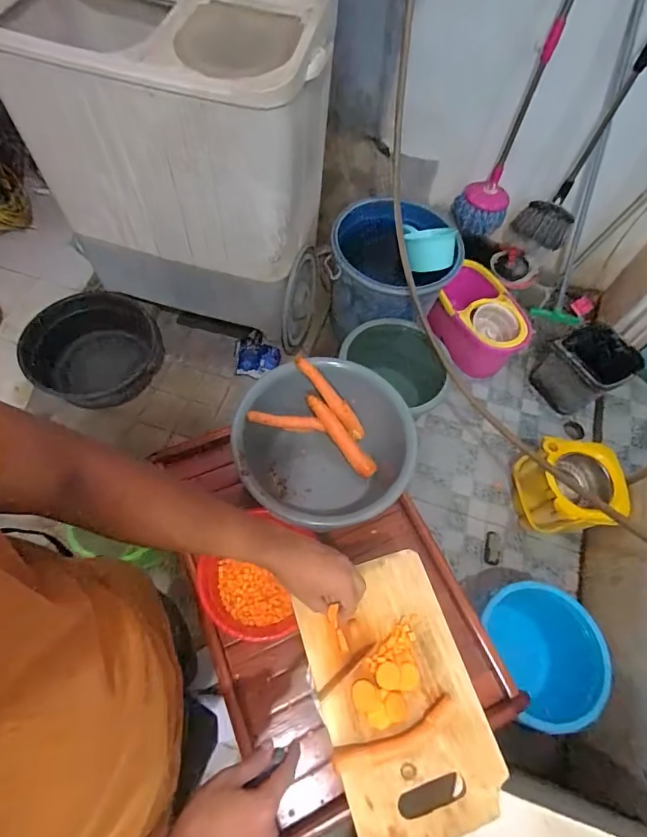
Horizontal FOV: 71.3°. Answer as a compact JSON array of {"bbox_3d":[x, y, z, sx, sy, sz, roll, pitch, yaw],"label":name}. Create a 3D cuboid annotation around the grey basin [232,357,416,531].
[{"bbox_3d":[-0.012,0.069,0.817,0.270,0.177,0.291,2,62,-3],"label":"grey basin"}]

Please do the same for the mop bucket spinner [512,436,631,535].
[{"bbox_3d":[0.728,0.219,1.385,0.210,0.286,0.255,5,62,-1],"label":"mop bucket spinner"}]

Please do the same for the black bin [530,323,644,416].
[{"bbox_3d":[0.929,-0.172,1.625,0.221,0.236,0.241,-31,69,-19],"label":"black bin"}]

